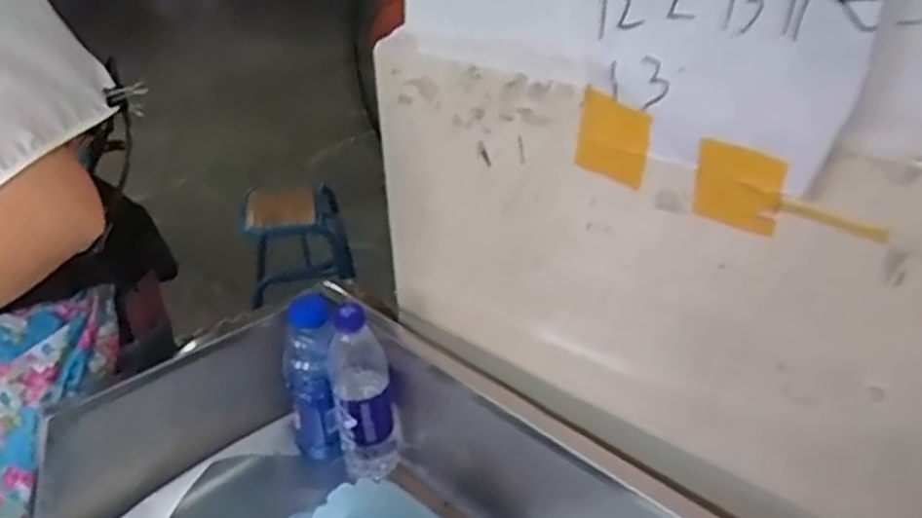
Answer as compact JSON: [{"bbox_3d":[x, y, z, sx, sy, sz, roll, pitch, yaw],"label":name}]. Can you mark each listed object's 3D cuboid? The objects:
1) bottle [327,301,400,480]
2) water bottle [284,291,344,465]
[{"bbox_3d":[-0.106,0.149,0.860,0.070,0.223,0.070,-6,30,-8],"label":"bottle"},{"bbox_3d":[-0.167,0.143,0.887,0.062,0.193,0.072,-8,30,-13],"label":"water bottle"}]

